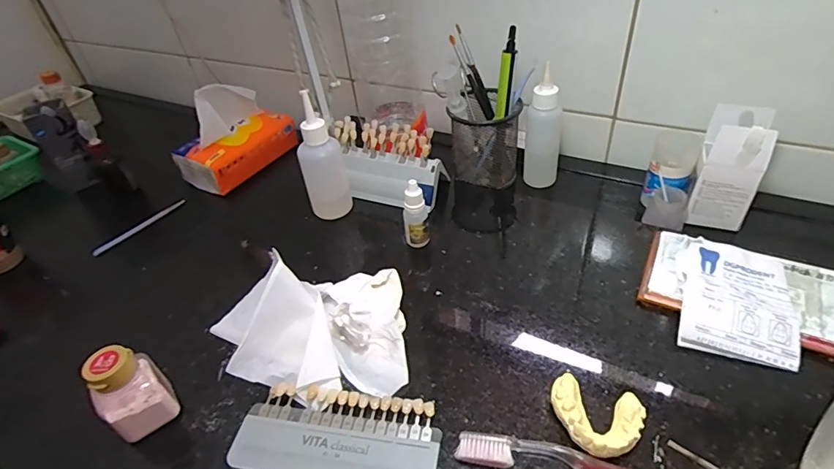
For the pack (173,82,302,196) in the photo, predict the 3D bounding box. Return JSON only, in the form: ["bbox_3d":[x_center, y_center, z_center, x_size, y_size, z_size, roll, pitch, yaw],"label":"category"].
[{"bbox_3d":[-0.288,-0.165,0.739,0.077,0.125,0.182,25,50,32],"label":"pack"}]

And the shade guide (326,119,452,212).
[{"bbox_3d":[-0.036,-0.079,0.546,0.132,0.081,0.067,7,42,17],"label":"shade guide"}]

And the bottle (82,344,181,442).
[{"bbox_3d":[-0.213,0.115,0.342,0.042,0.073,0.035,-35,47,-30],"label":"bottle"}]

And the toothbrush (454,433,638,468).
[{"bbox_3d":[0.120,0.151,0.301,0.185,0.012,0.024,4,41,13],"label":"toothbrush"}]

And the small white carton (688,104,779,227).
[{"bbox_3d":[0.316,-0.066,0.470,0.055,0.109,0.057,17,45,26],"label":"small white carton"}]

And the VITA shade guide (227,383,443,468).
[{"bbox_3d":[-0.057,0.147,0.335,0.146,0.010,0.065,3,41,12],"label":"VITA shade guide"}]

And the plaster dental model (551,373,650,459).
[{"bbox_3d":[0.125,0.129,0.322,0.060,0.018,0.051,10,43,19],"label":"plaster dental model"}]

